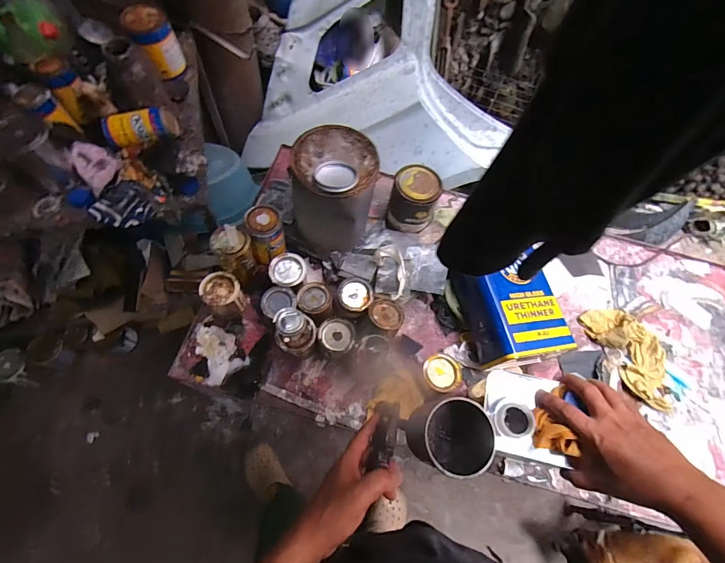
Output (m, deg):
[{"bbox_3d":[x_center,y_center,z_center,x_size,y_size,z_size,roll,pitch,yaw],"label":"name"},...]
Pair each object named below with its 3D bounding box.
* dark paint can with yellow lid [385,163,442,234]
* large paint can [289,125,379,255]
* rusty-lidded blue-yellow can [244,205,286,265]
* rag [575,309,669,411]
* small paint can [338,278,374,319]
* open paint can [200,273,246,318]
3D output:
[{"bbox_3d":[0.114,-0.181,0.829,0.098,0.108,0.099,1,66,-2],"label":"dark paint can with yellow lid"},{"bbox_3d":[-0.056,-0.179,0.764,0.153,0.207,0.159,1,66,-2],"label":"large paint can"},{"bbox_3d":[-0.193,-0.090,0.758,0.071,0.116,0.073,1,66,-2],"label":"rusty-lidded blue-yellow can"},{"bbox_3d":[0.581,0.158,0.791,0.126,0.041,0.232,-18,68,-10],"label":"rag"},{"bbox_3d":[-0.016,0.038,0.763,0.067,0.063,0.071,1,66,-2],"label":"small paint can"},{"bbox_3d":[-0.278,0.027,0.740,0.069,0.064,0.076,-35,72,-16],"label":"open paint can"}]

